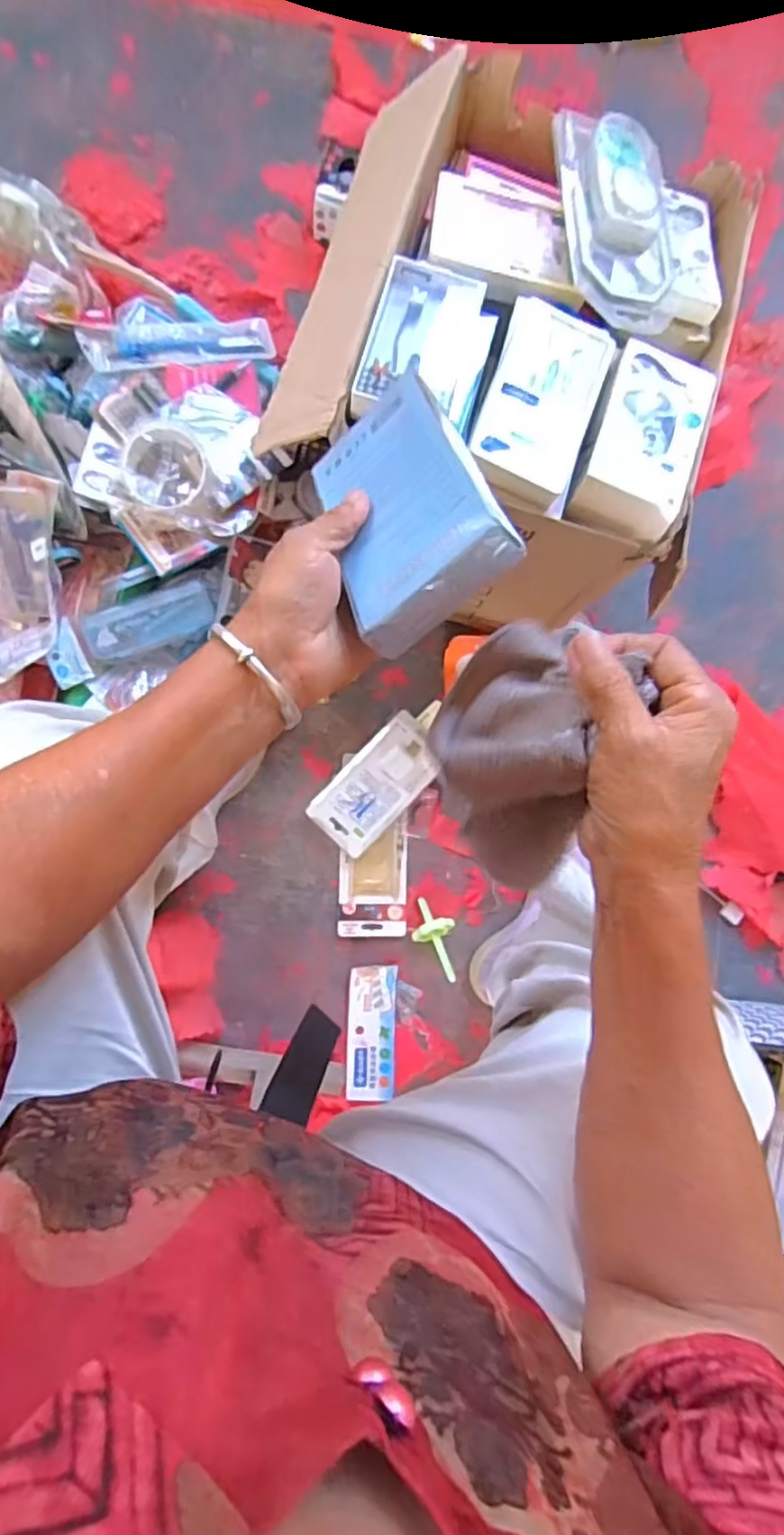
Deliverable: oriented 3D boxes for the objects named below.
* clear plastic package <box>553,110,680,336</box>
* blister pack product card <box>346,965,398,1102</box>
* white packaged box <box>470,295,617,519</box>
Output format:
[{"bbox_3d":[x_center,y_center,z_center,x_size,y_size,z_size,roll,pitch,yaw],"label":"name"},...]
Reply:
[{"bbox_3d":[0.186,-0.441,0.549,0.090,0.029,0.187,-9,88,-7],"label":"clear plastic package"},{"bbox_3d":[-0.023,0.300,0.766,0.054,0.006,0.146,3,86,-5],"label":"blister pack product card"},{"bbox_3d":[0.120,-0.293,0.540,0.085,0.039,0.158,18,85,-5],"label":"white packaged box"}]

